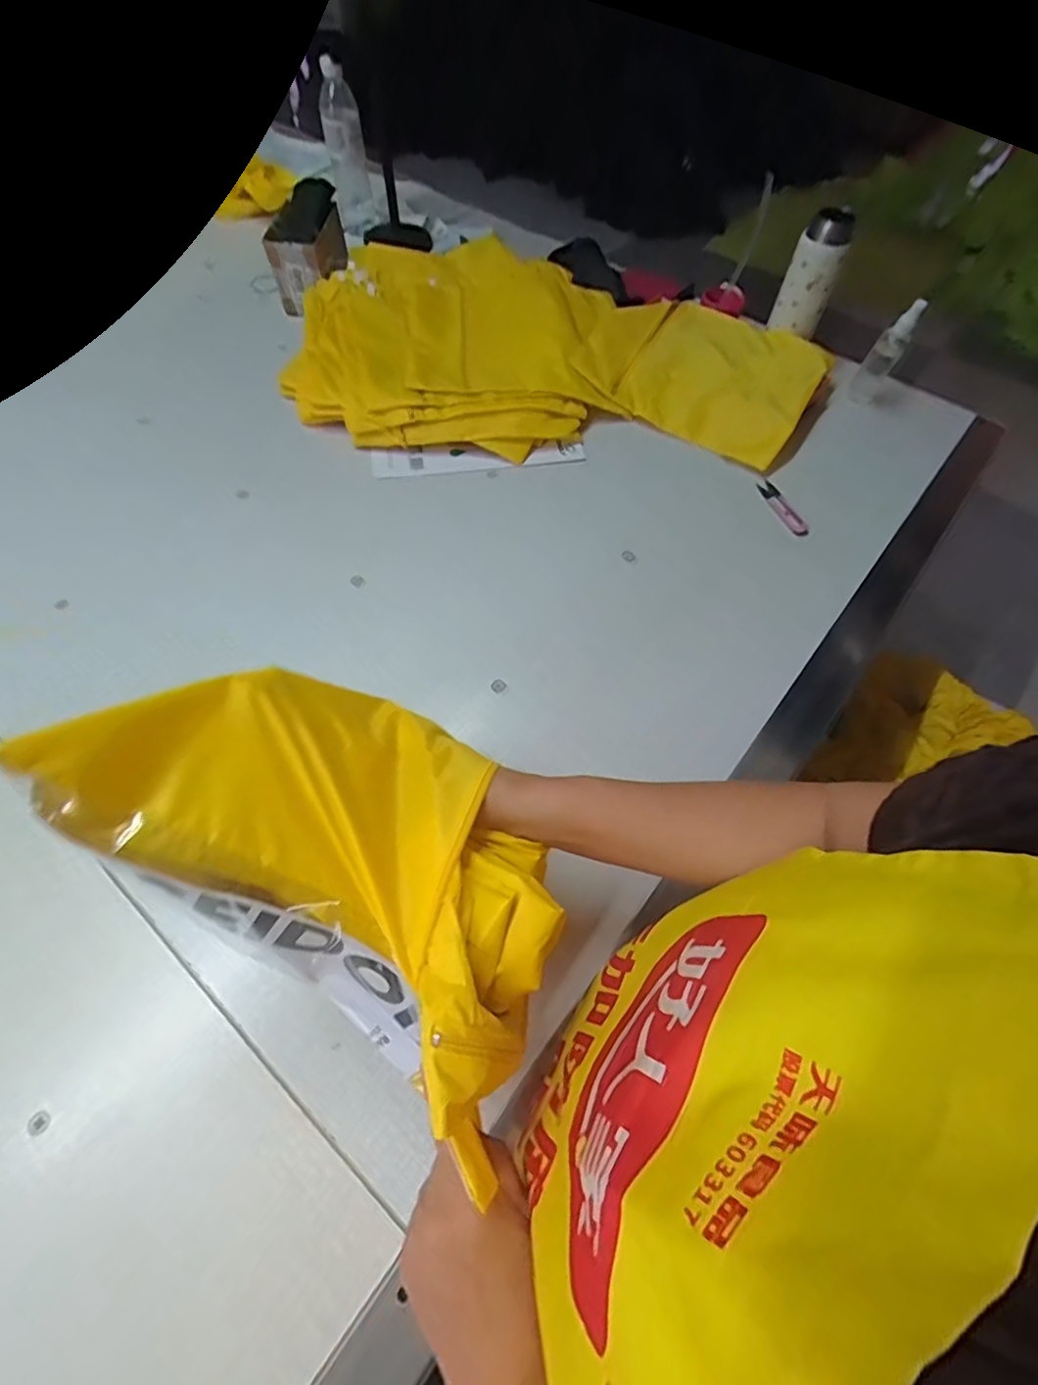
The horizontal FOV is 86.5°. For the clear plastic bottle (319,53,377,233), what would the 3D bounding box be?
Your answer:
[{"bbox_3d":[-0.309,-0.962,0.992,0.071,0.198,0.057,-11,62,-7],"label":"clear plastic bottle"}]

